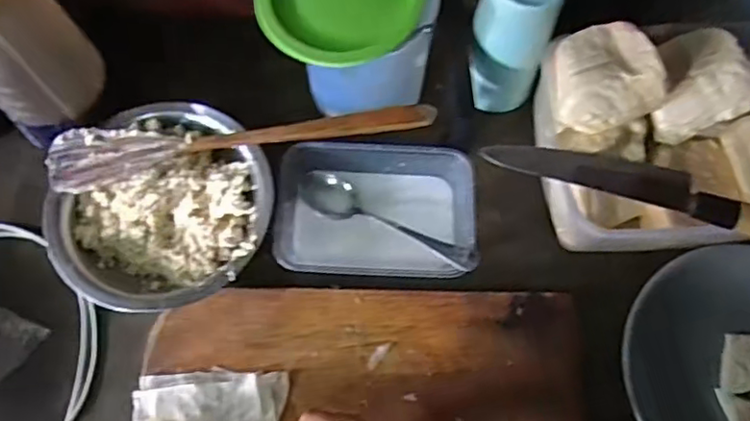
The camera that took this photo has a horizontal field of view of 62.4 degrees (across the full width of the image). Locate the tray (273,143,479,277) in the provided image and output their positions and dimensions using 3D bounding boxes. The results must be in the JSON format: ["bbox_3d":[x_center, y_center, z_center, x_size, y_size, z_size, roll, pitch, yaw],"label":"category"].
[{"bbox_3d":[0.002,0.001,0.566,0.175,0.038,0.120,2,70,-1],"label":"tray"}]

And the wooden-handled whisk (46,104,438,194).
[{"bbox_3d":[-0.119,-0.070,0.553,0.332,0.033,0.056,-11,71,-6],"label":"wooden-handled whisk"}]

